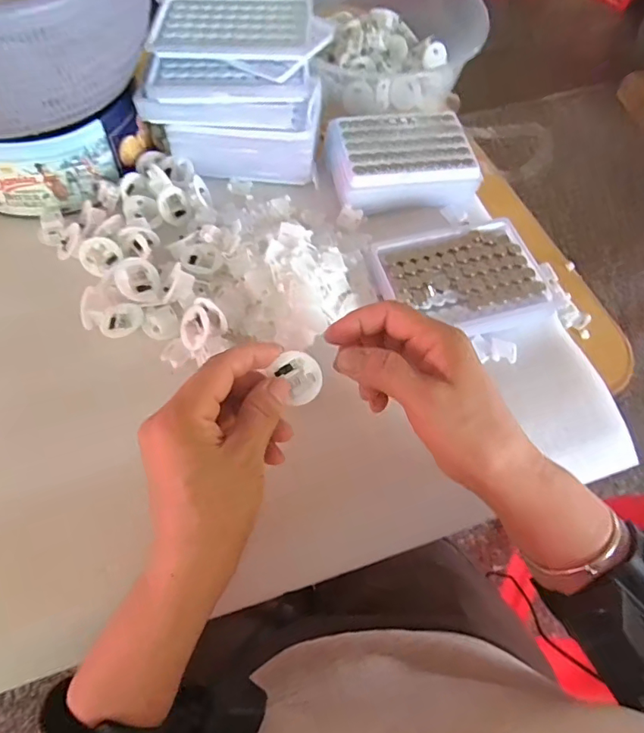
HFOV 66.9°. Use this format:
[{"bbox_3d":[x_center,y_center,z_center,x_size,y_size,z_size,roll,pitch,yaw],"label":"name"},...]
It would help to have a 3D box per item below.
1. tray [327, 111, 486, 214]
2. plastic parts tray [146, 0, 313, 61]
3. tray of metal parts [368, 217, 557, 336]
[{"bbox_3d":[0.074,-0.196,0.462,0.127,0.034,0.091,-10,64,-9],"label":"tray"},{"bbox_3d":[-0.073,-0.293,0.411,0.127,0.013,0.089,3,63,-2],"label":"plastic parts tray"},{"bbox_3d":[0.115,-0.073,0.400,0.127,0.018,0.098,-18,66,-12],"label":"tray of metal parts"}]

